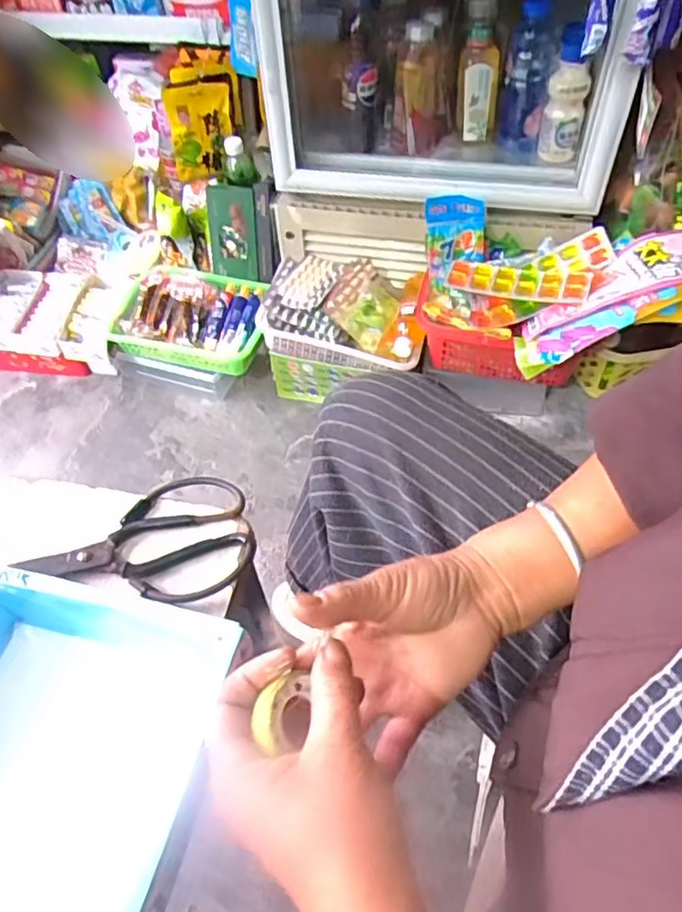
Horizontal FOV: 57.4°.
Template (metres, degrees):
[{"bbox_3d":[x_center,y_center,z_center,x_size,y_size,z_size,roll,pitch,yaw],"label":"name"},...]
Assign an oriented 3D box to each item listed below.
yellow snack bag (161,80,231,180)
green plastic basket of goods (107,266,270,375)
[{"bbox_3d":[-0.235,-0.548,1.049,0.109,0.151,0.026,-8,54,-2],"label":"yellow snack bag"},{"bbox_3d":[-0.261,-0.249,1.109,0.277,0.067,0.186,8,55,9],"label":"green plastic basket of goods"}]

